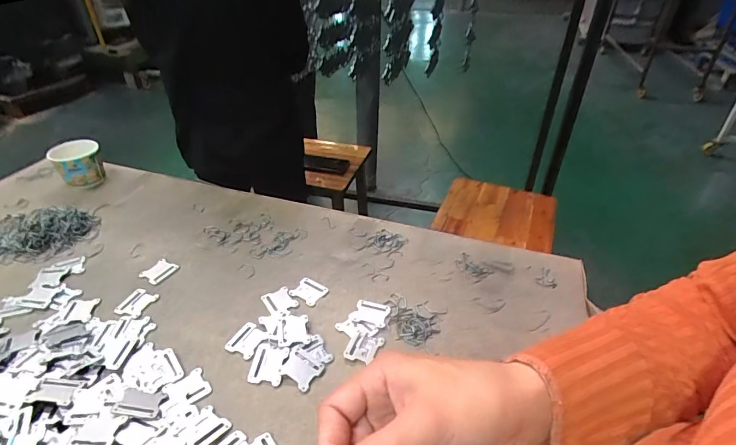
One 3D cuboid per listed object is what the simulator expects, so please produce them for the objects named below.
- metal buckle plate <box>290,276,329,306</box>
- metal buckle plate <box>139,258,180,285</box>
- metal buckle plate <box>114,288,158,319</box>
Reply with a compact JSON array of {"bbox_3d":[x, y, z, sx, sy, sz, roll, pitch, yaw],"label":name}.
[{"bbox_3d":[-0.093,0.110,0.661,0.048,0.004,0.043,27,51,21],"label":"metal buckle plate"},{"bbox_3d":[-0.348,0.080,0.694,0.041,0.009,0.051,26,43,30],"label":"metal buckle plate"},{"bbox_3d":[-0.352,0.123,0.631,0.043,0.005,0.051,14,38,17],"label":"metal buckle plate"}]

